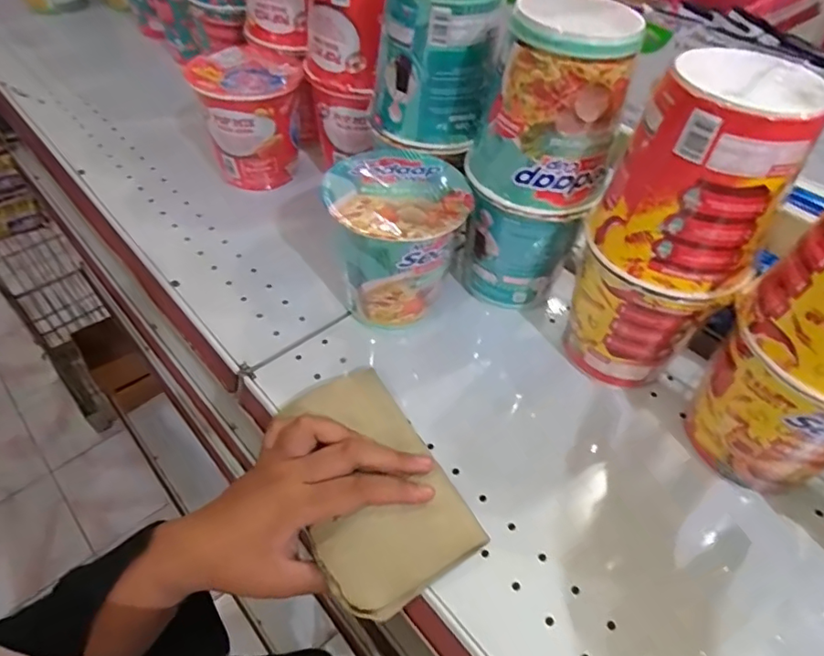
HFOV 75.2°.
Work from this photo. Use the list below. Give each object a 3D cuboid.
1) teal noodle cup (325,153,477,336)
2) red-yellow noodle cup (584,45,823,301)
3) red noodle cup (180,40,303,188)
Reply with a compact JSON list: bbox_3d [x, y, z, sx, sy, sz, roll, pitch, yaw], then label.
[{"bbox_3d":[-0.013,-0.064,0.424,0.097,0.115,0.102,1,50,-1],"label":"teal noodle cup"},{"bbox_3d":[0.171,-0.090,0.310,0.089,0.117,0.082,36,58,25],"label":"red-yellow noodle cup"},{"bbox_3d":[-0.156,-0.194,0.527,0.092,0.117,0.088,1,50,-1],"label":"red noodle cup"}]

